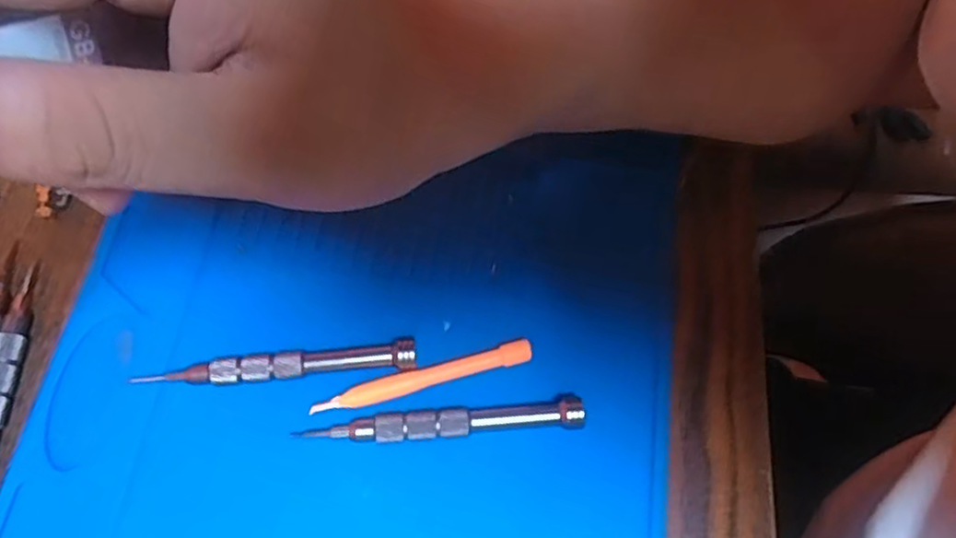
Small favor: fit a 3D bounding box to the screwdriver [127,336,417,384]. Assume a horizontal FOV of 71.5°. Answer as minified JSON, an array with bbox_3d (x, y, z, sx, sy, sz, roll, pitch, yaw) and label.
[{"bbox_3d":[-0.073,0.034,0.245,0.100,0.006,0.013,-4,68,-3],"label":"screwdriver"}]

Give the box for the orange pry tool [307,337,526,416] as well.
[{"bbox_3d":[-0.020,0.040,0.245,0.081,0.004,0.009,-14,69,-7],"label":"orange pry tool"}]

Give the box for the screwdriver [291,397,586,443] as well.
[{"bbox_3d":[-0.012,0.055,0.238,0.100,0.007,0.010,-4,68,-3],"label":"screwdriver"}]

